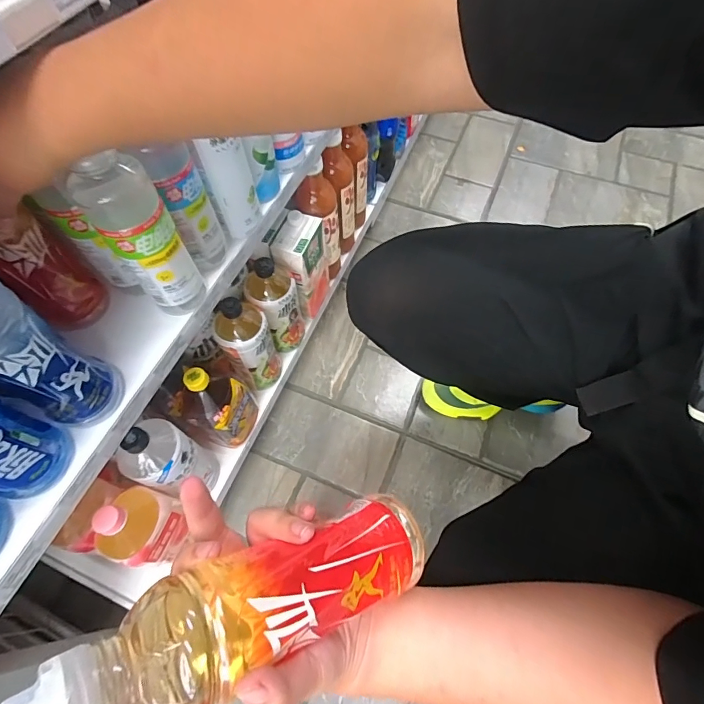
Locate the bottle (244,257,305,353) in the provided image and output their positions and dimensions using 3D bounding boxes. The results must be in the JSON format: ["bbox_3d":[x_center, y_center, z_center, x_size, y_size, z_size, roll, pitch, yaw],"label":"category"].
[{"bbox_3d":[-0.132,-0.086,0.711,0.084,0.205,0.081,-17,65,-7],"label":"bottle"}]

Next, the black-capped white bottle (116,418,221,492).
[{"bbox_3d":[-0.248,0.159,0.575,0.073,0.210,0.080,25,67,13],"label":"black-capped white bottle"}]

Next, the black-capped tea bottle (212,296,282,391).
[{"bbox_3d":[-0.172,-0.012,0.677,0.084,0.208,0.068,-33,68,-14],"label":"black-capped tea bottle"}]

